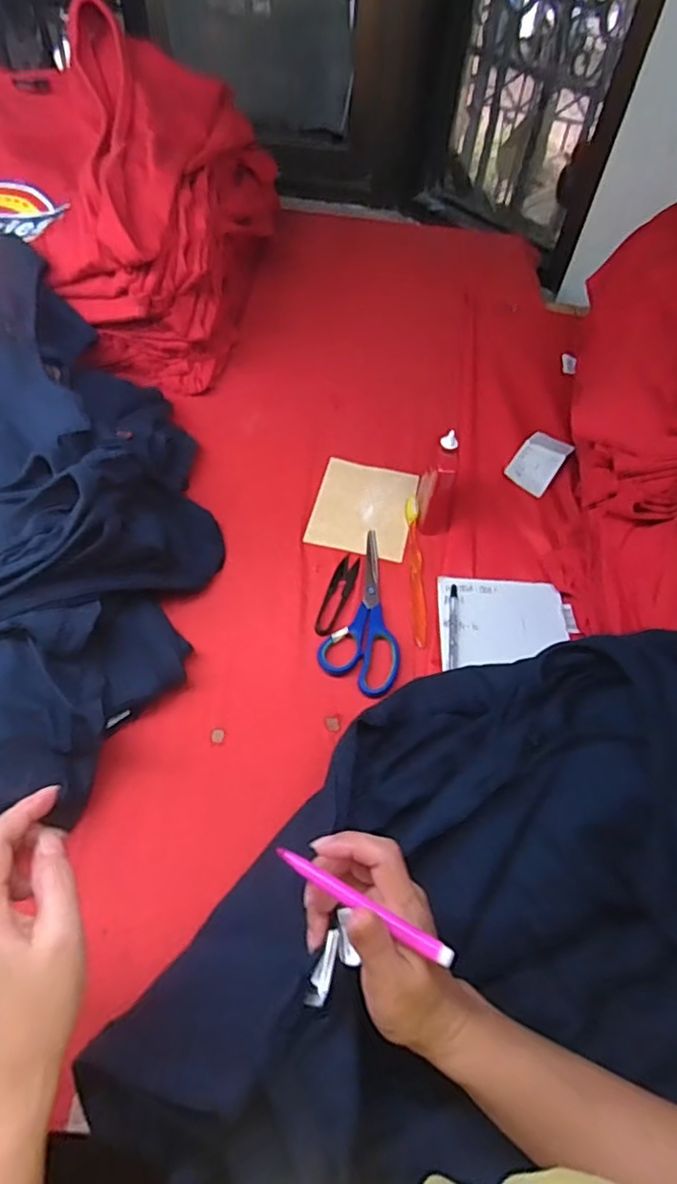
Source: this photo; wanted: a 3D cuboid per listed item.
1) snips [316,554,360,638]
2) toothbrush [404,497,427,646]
[{"bbox_3d":[-0.001,0.003,0.611,0.023,0.005,0.101,17,54,7],"label":"snips"},{"bbox_3d":[0.080,-0.028,0.626,0.013,0.018,0.174,2,53,-4],"label":"toothbrush"}]

